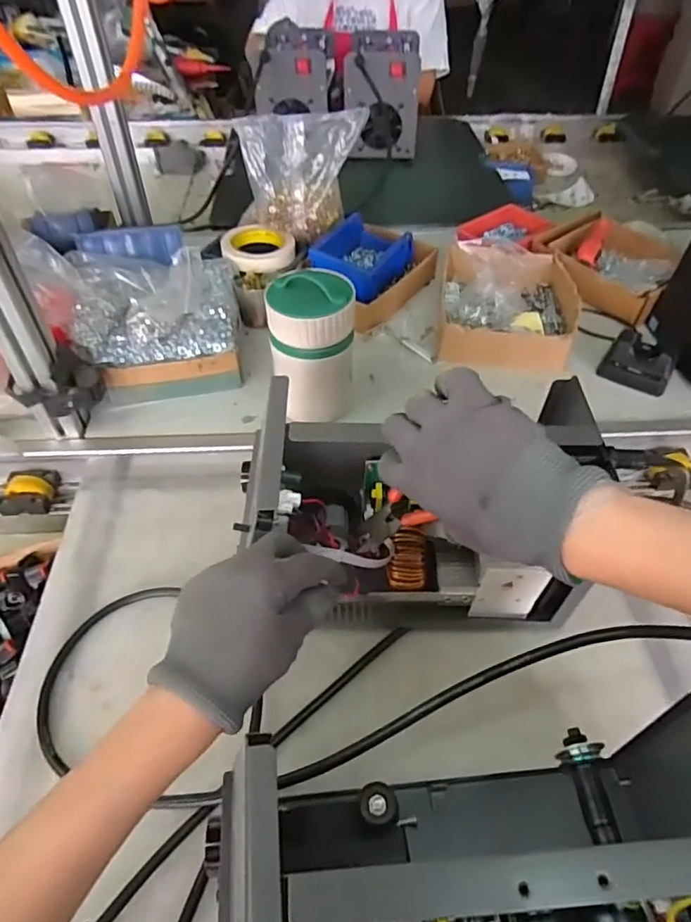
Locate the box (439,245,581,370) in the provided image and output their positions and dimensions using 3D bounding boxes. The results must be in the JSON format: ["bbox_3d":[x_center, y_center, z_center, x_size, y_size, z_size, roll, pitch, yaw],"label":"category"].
[{"bbox_3d":[0.233,-0.235,0.781,0.190,0.063,0.236,7,48,5],"label":"box"}]

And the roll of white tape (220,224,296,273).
[{"bbox_3d":[-0.128,-0.310,0.806,0.107,0.027,0.107,-5,48,-6],"label":"roll of white tape"}]

